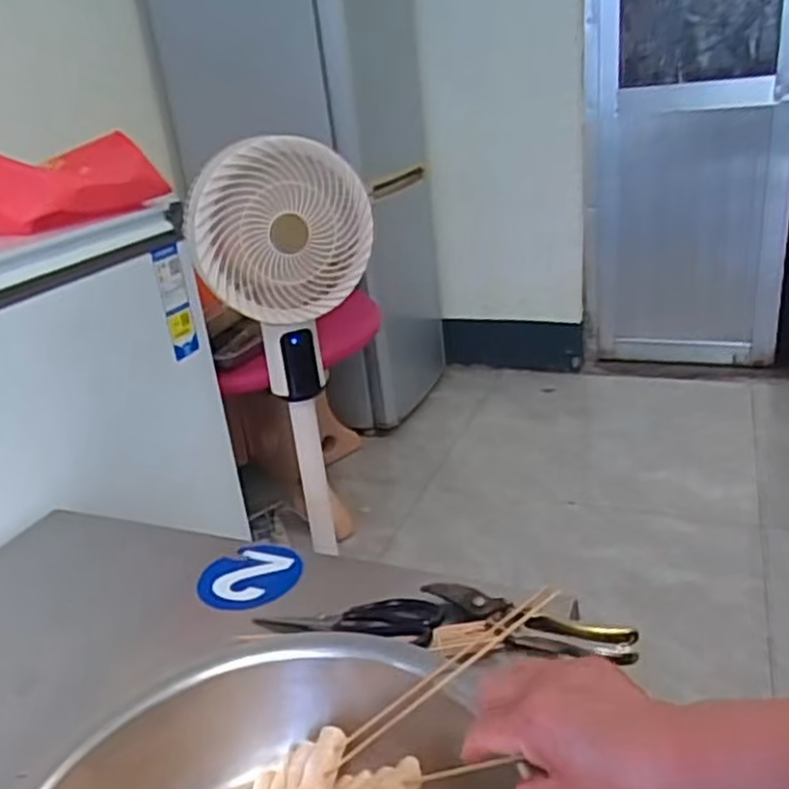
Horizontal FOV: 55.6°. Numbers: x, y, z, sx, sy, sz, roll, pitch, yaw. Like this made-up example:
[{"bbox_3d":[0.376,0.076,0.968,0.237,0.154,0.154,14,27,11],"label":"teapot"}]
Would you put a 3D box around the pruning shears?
[{"bbox_3d":[0.116,0.212,0.695,0.205,0.019,0.047,8,27,30],"label":"pruning shears"}]

